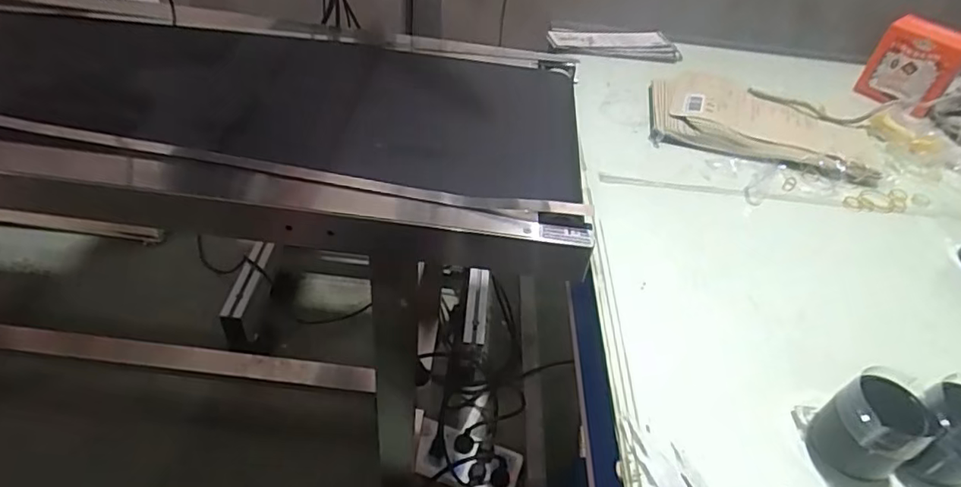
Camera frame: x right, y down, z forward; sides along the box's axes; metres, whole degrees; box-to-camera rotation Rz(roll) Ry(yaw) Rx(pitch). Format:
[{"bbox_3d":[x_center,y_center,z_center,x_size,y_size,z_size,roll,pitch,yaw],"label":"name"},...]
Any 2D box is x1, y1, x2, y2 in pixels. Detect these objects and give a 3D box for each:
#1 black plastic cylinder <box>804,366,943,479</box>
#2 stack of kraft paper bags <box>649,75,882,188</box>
[{"bbox_3d":[0.333,0.154,0.484,0.074,0.081,0.063,-22,51,-25],"label":"black plastic cylinder"},{"bbox_3d":[0.427,-0.190,0.873,0.327,0.030,0.213,14,46,8],"label":"stack of kraft paper bags"}]

